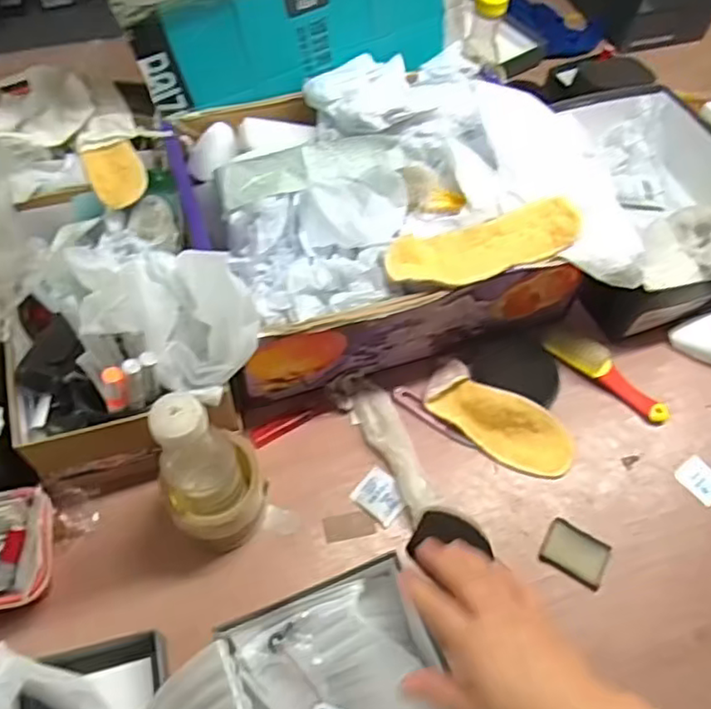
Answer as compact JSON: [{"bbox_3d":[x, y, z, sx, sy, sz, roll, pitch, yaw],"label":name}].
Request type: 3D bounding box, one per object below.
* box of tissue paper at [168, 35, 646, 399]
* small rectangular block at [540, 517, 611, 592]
[{"bbox_3d":[0.033,-0.154,0.719,0.410,0.184,0.318,-10,59,-10],"label":"box of tissue paper"},{"bbox_3d":[0.213,0.191,0.626,0.061,0.009,0.046,30,61,14],"label":"small rectangular block"}]

